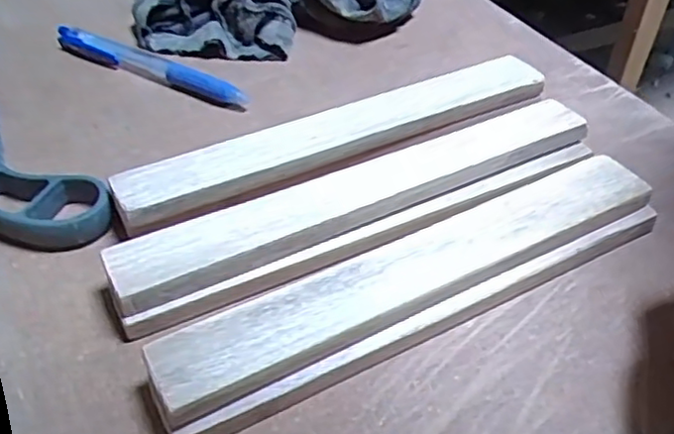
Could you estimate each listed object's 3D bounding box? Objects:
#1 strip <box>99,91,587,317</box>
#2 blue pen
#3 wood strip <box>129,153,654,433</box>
[{"bbox_3d":[0.013,-0.009,0.265,0.206,0.020,0.030,-22,45,-22],"label":"strip"},{"bbox_3d":[-0.103,-0.083,0.355,0.131,0.012,0.011,20,45,23],"label":"blue pen"},{"bbox_3d":[0.031,0.021,0.233,0.192,0.022,0.031,-22,45,-22],"label":"wood strip"}]

